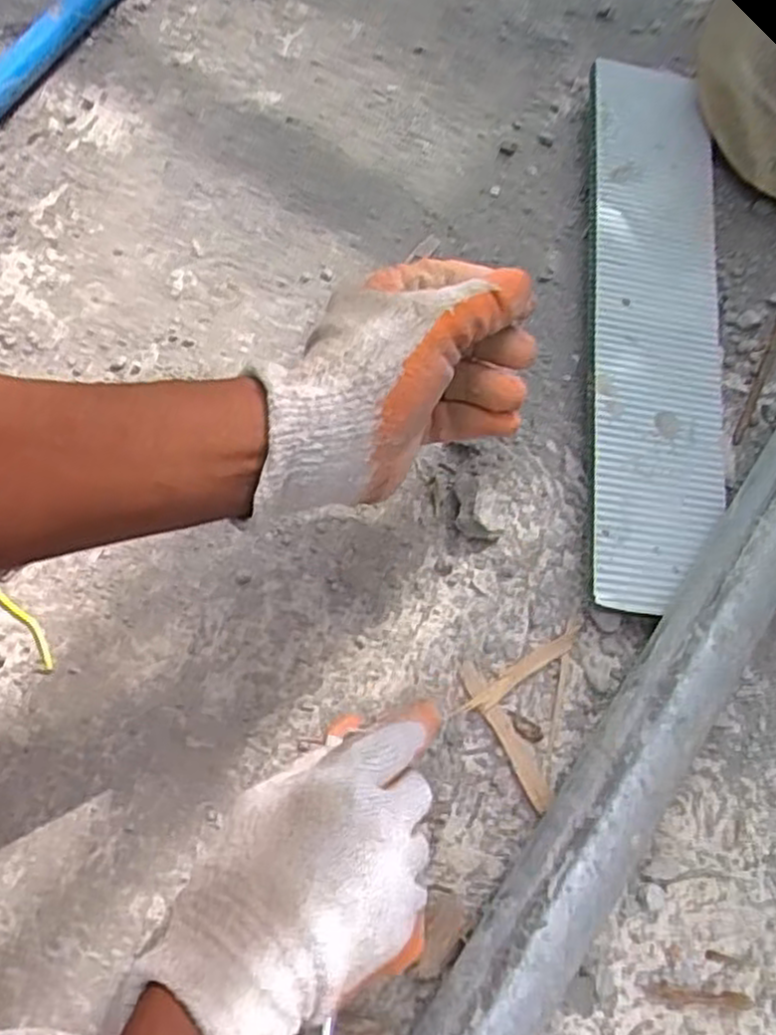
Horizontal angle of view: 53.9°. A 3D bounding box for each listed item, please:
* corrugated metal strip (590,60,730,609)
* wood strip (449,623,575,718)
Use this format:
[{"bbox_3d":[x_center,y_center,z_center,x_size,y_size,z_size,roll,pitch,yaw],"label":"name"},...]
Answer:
[{"bbox_3d":[0.180,-0.137,0.507,0.094,0.014,0.406,9,71,-14],"label":"corrugated metal strip"},{"bbox_3d":[0.075,0.093,0.448,0.087,0.004,0.011,-33,74,-10],"label":"wood strip"}]

